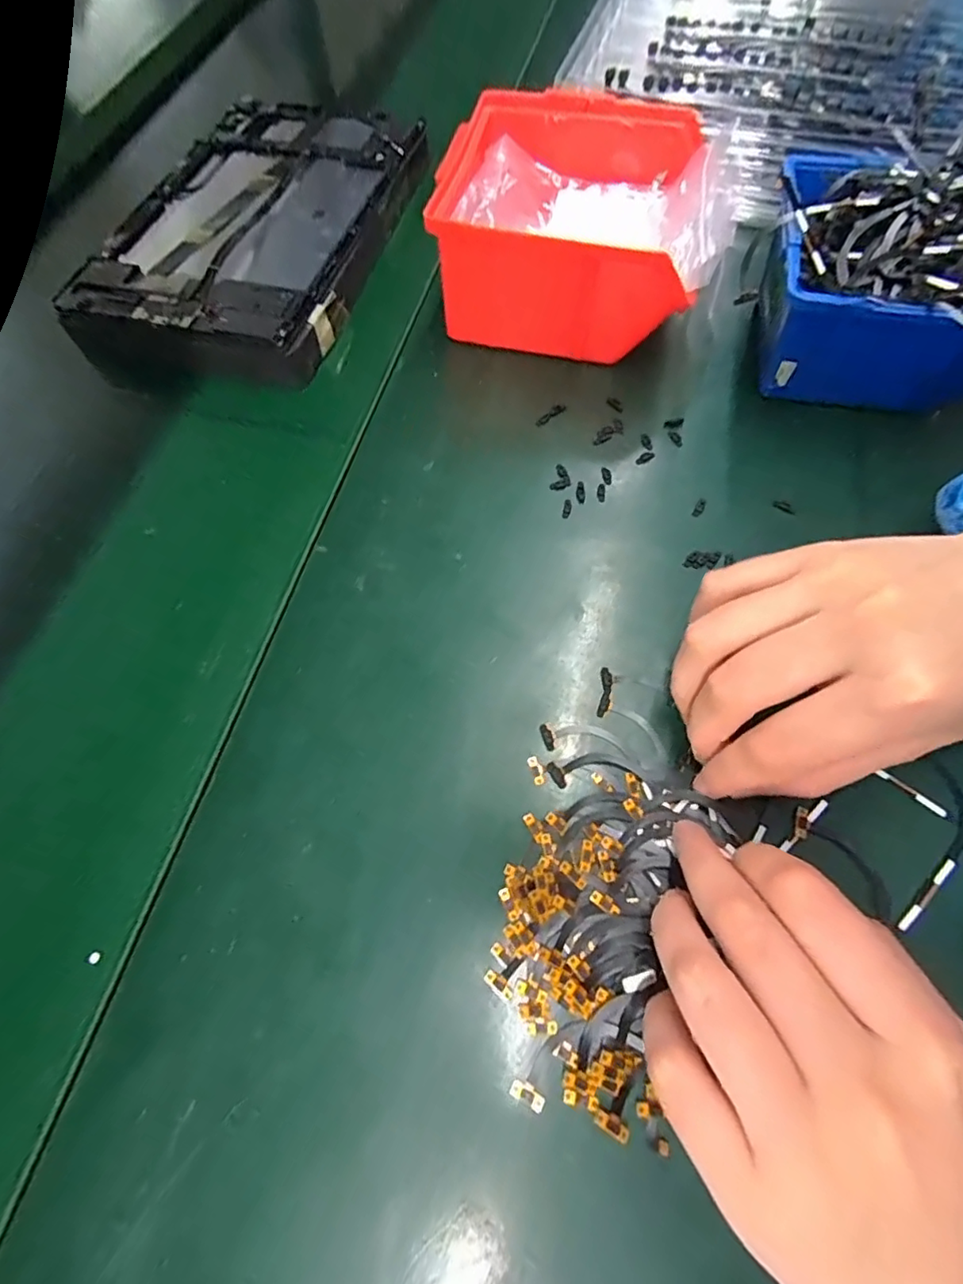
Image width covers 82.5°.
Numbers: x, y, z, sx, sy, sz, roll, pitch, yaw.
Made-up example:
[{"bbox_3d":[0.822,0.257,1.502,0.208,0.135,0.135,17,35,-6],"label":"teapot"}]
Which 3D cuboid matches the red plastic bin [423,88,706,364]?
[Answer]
[{"bbox_3d":[0.053,-0.226,0.304,0.140,0.064,0.128,12,66,9],"label":"red plastic bin"}]

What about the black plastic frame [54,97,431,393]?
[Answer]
[{"bbox_3d":[-0.145,-0.266,0.360,0.158,0.035,0.257,14,66,10],"label":"black plastic frame"}]

